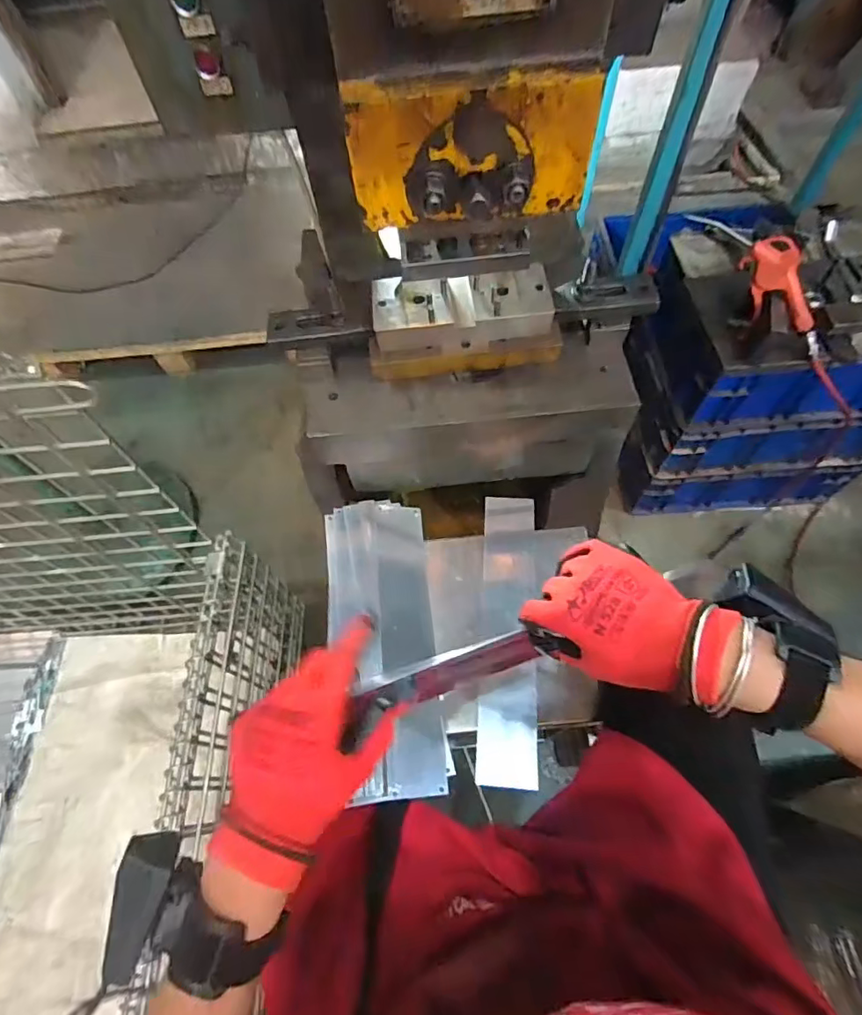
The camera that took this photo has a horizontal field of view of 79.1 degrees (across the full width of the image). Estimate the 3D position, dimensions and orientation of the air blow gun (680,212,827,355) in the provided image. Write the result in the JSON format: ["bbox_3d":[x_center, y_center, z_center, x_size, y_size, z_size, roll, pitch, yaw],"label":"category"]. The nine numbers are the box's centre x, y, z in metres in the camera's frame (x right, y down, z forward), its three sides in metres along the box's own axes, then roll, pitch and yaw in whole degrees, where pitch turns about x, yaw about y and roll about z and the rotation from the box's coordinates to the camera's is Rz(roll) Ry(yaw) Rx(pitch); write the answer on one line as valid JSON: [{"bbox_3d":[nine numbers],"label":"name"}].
[{"bbox_3d":[0.481,-0.324,0.735,0.047,0.085,0.279,-45,97,-19],"label":"air blow gun"}]

